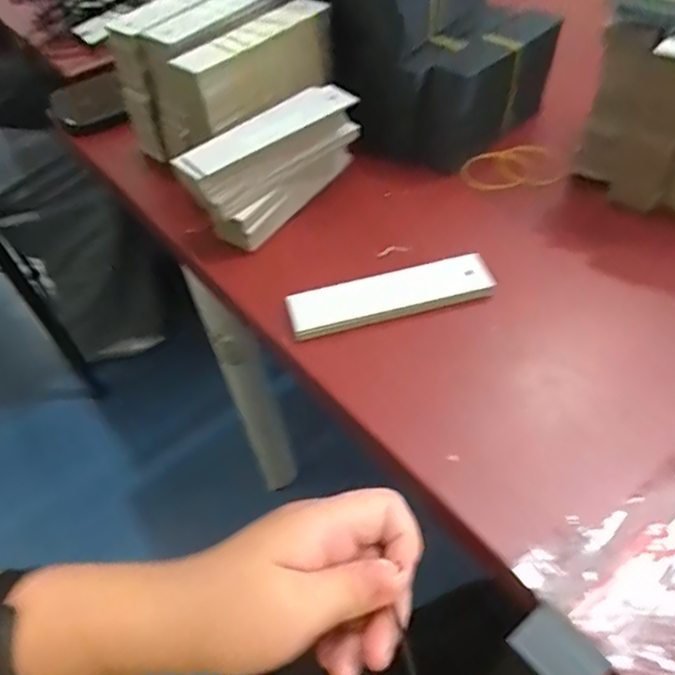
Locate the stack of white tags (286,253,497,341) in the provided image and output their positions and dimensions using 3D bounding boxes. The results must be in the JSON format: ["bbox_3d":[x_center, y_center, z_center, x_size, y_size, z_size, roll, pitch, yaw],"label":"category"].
[{"bbox_3d":[0.034,-0.028,0.383,0.130,0.009,0.031,-15,48,-5],"label":"stack of white tags"}]

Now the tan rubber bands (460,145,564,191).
[{"bbox_3d":[0.135,-0.133,0.474,0.082,0.013,0.048,-15,48,-6],"label":"tan rubber bands"}]

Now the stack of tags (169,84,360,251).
[{"bbox_3d":[-0.047,-0.123,0.435,0.048,0.062,0.139,31,59,31],"label":"stack of tags"}]

